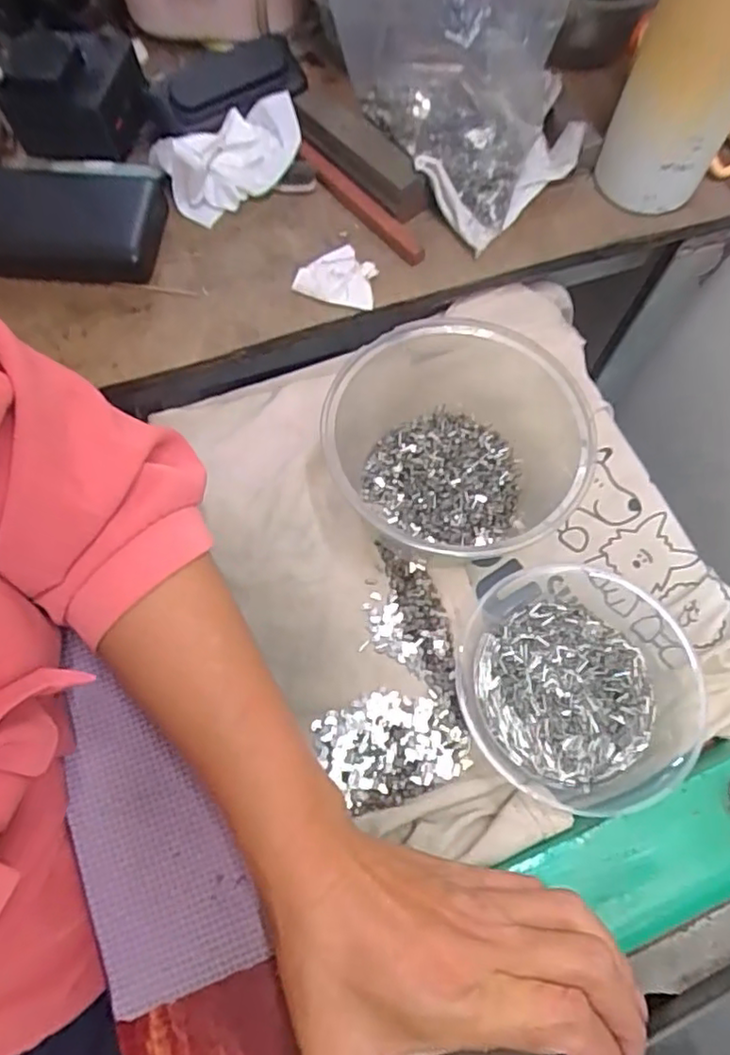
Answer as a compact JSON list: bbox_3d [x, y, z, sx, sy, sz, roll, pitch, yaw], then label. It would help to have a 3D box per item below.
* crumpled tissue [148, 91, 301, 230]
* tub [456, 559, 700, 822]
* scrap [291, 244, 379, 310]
[{"bbox_3d":[-0.091,-0.246,0.433,0.098,0.046,0.049,-15,71,-5],"label":"crumpled tissue"},{"bbox_3d":[0.120,0.075,0.345,0.141,0.047,0.123,-30,73,-10],"label":"tub"},{"bbox_3d":[-0.016,-0.166,0.424,0.054,0.010,0.040,21,72,8],"label":"scrap"}]

